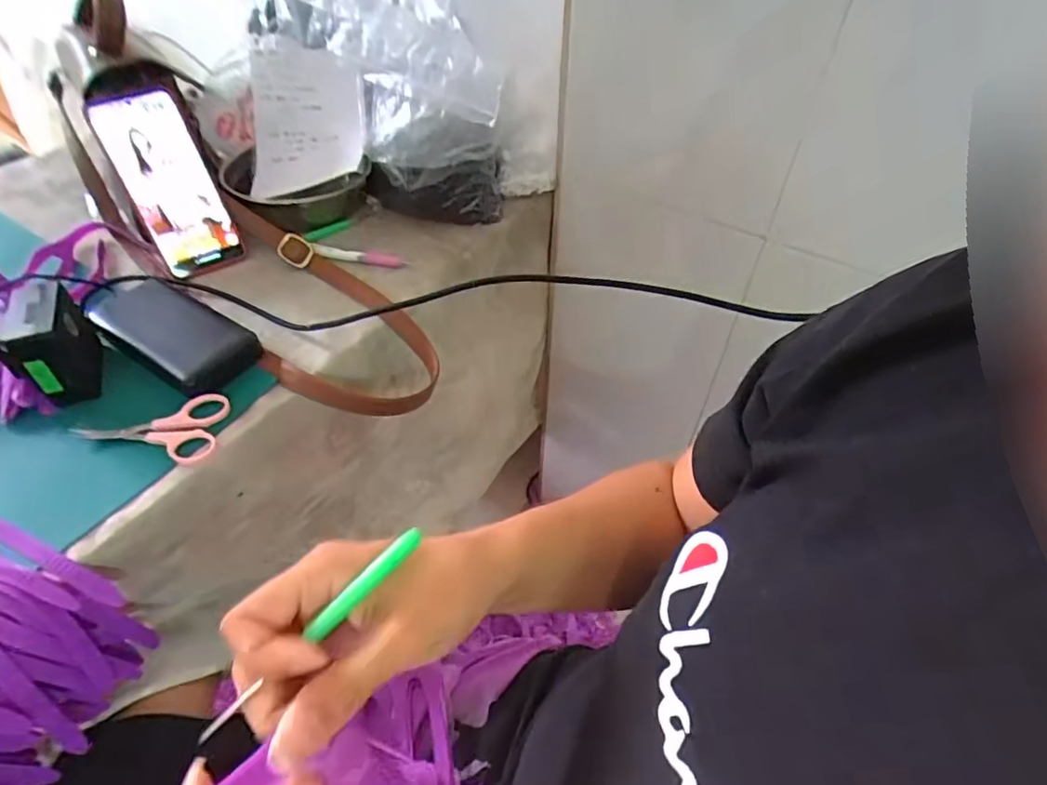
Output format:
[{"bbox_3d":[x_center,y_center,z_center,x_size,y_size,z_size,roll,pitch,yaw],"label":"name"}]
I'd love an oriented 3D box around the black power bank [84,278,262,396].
[{"bbox_3d":[-0.303,-0.056,0.492,0.176,0.025,0.074,27,52,22],"label":"black power bank"}]

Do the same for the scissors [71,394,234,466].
[{"bbox_3d":[-0.286,0.030,0.429,0.109,0.009,0.059,-6,48,-7],"label":"scissors"}]

